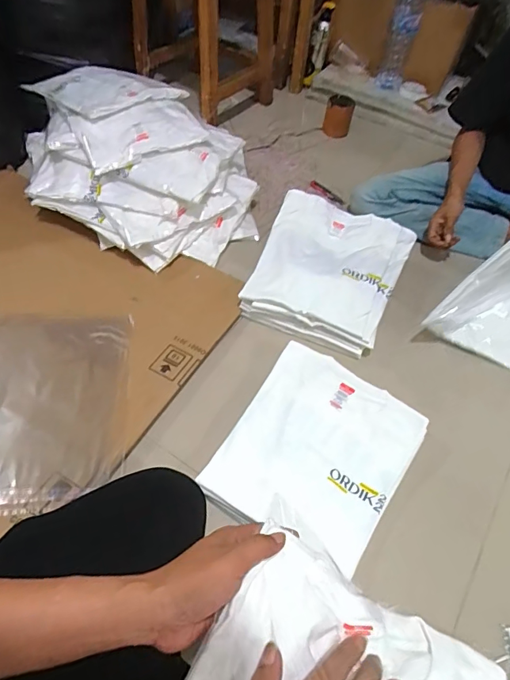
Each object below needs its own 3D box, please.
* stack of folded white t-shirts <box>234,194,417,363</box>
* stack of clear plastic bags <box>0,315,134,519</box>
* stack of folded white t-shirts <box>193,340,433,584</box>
[{"bbox_3d":[0.163,-0.157,1.024,0.307,0.103,0.331,20,56,9],"label":"stack of folded white t-shirts"},{"bbox_3d":[-0.402,0.111,0.838,0.319,0.031,0.411,-1,55,-6],"label":"stack of clear plastic bags"},{"bbox_3d":[0.112,0.195,0.804,0.295,0.056,0.319,28,57,14],"label":"stack of folded white t-shirts"}]

